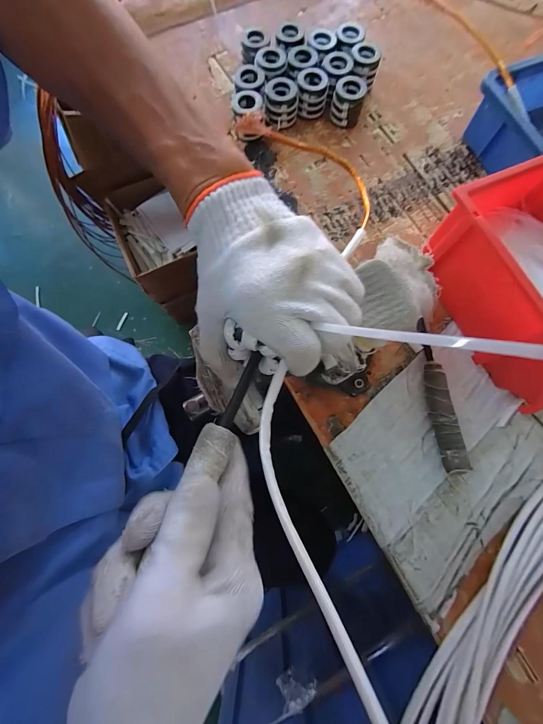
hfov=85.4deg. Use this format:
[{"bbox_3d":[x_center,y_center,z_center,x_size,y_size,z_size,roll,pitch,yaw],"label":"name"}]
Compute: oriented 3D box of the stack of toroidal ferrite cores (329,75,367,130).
[{"bbox_3d":[0.117,-0.402,0.457,0.045,0.044,0.052,10,76,1],"label":"stack of toroidal ferrite cores"}]

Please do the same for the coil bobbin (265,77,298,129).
[{"bbox_3d":[0.015,-0.393,0.446,0.048,0.040,0.047,3,76,-1],"label":"coil bobbin"}]

